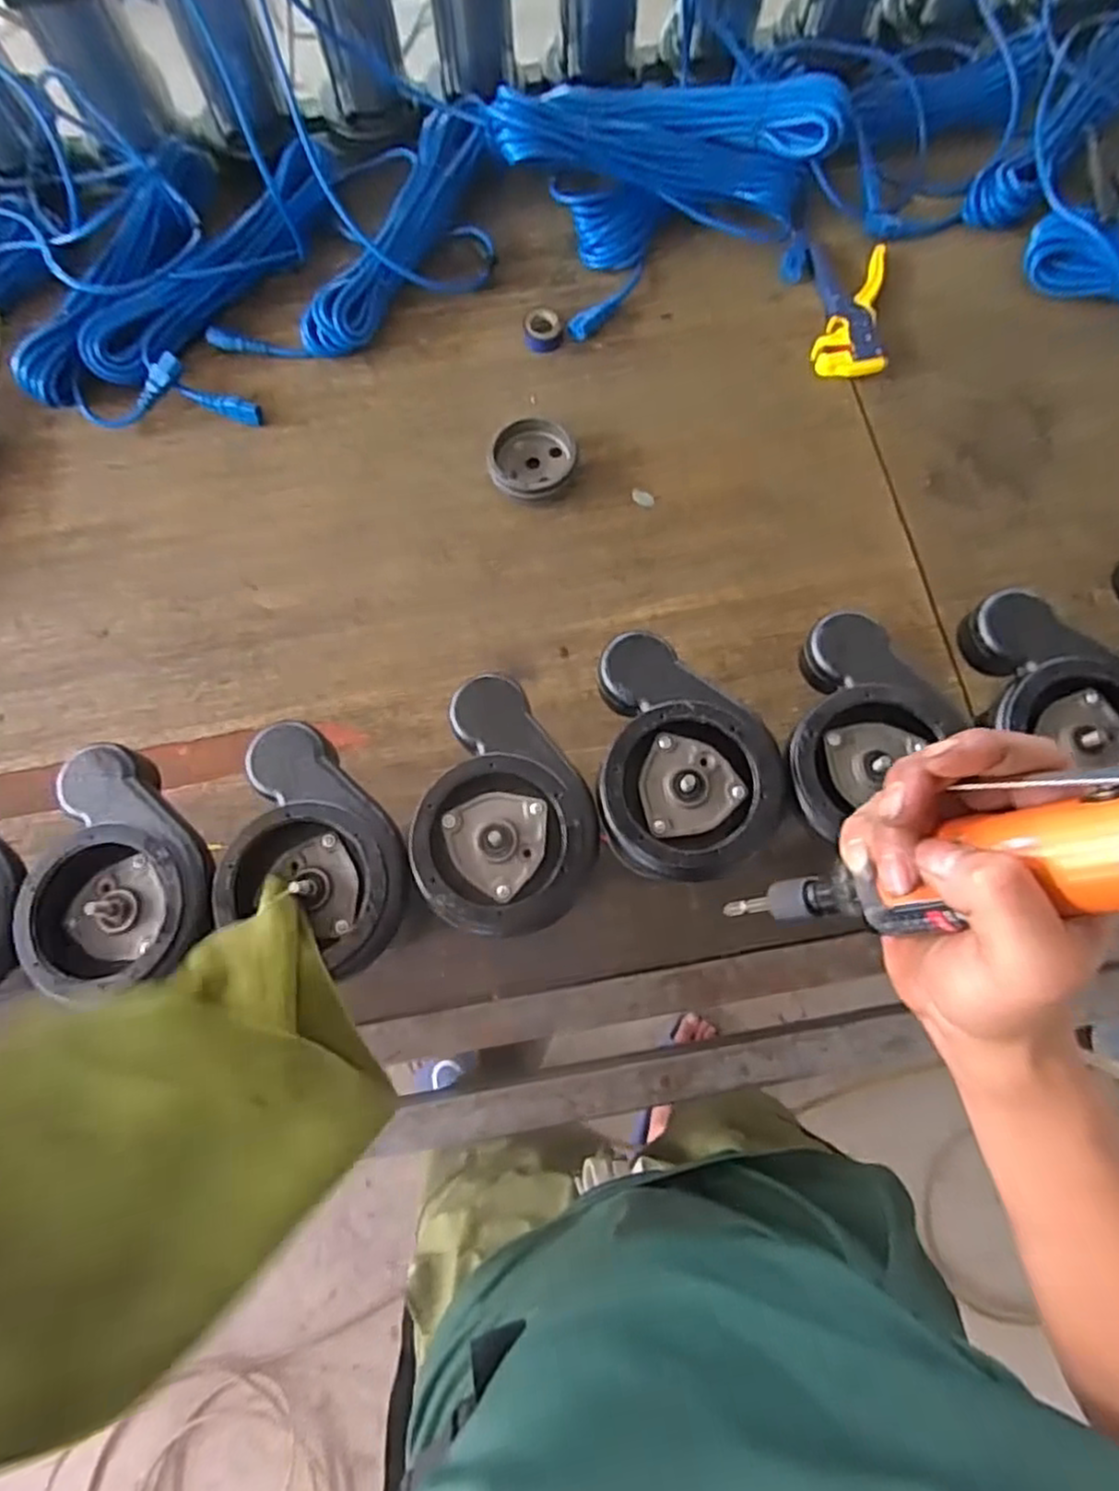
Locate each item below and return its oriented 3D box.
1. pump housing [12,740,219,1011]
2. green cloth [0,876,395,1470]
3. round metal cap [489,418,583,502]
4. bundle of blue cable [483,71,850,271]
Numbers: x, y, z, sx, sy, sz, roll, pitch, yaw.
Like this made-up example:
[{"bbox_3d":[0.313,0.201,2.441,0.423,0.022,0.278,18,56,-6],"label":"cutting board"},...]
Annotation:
[{"bbox_3d":[-0.296,0.085,0.468,0.124,0.032,0.164,-34,76,-8],"label":"pump housing"},{"bbox_3d":[-0.183,0.168,0.320,0.138,0.241,0.160,-44,80,-8],"label":"green cloth"},{"bbox_3d":[-0.029,-0.287,0.728,0.079,0.030,0.087,36,78,11],"label":"round metal cap"},{"bbox_3d":[0.113,-0.629,0.775,0.365,0.107,0.153,-2,74,1],"label":"bundle of blue cable"}]

